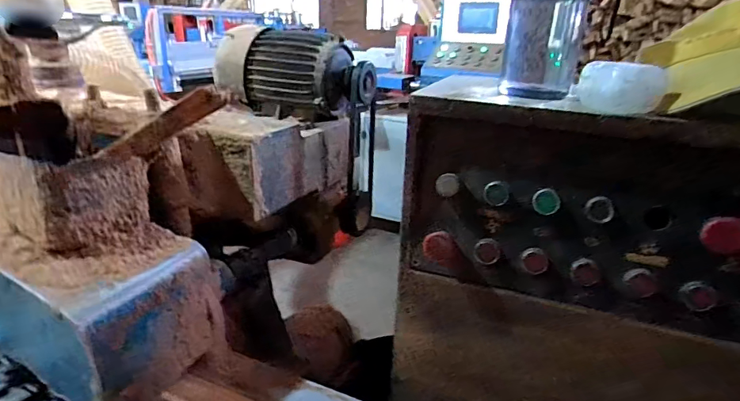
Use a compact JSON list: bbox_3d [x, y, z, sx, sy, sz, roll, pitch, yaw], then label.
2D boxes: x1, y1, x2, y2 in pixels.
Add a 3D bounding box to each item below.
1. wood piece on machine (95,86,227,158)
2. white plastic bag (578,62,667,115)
[{"bbox_3d":[-0.265,-0.091,0.591,0.191,0.036,0.017,-24,15,17],"label":"wood piece on machine"},{"bbox_3d":[0.252,-0.115,0.465,0.056,0.045,0.064,-1,21,-9],"label":"white plastic bag"}]

